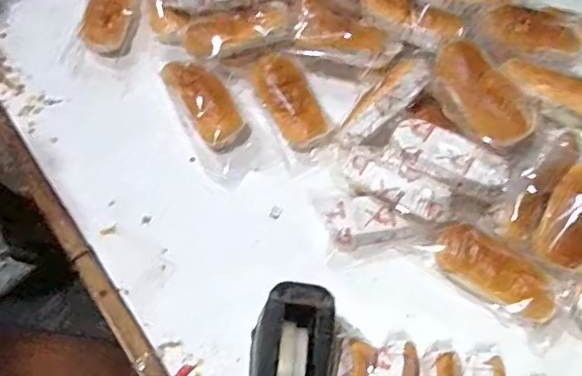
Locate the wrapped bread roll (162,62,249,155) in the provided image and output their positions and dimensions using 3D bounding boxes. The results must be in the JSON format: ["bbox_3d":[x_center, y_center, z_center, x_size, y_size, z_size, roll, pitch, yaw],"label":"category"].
[{"bbox_3d":[-0.117,-0.116,0.772,0.066,0.043,0.149,-31,65,-21],"label":"wrapped bread roll"}]

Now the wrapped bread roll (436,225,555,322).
[{"bbox_3d":[0.237,0.098,0.657,0.143,0.034,0.059,29,61,14],"label":"wrapped bread roll"}]

